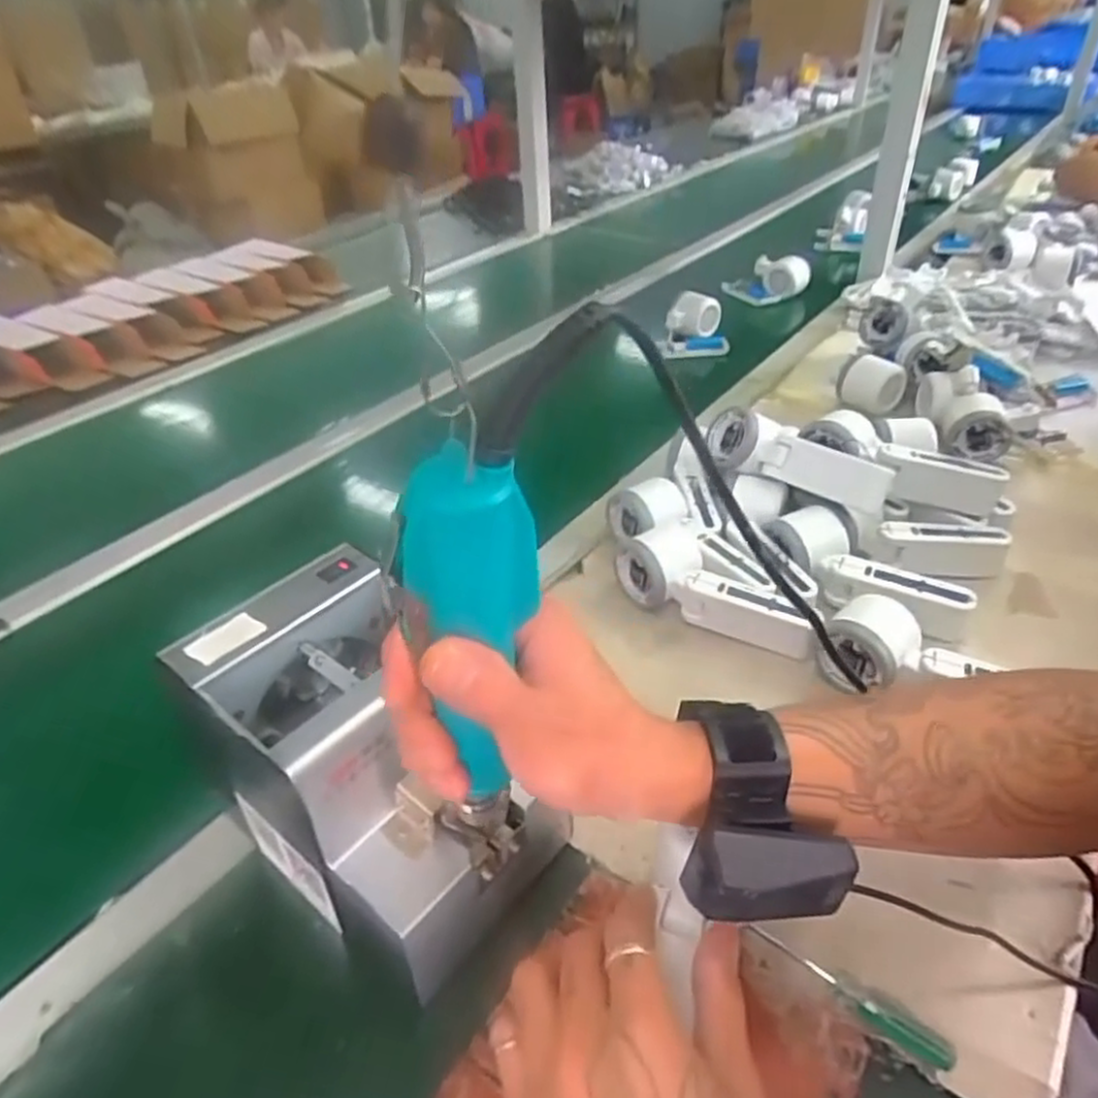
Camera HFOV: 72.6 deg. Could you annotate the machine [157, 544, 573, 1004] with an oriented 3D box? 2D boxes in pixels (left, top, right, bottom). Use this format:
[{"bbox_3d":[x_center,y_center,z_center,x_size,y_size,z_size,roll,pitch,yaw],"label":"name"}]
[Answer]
[{"bbox_3d":[-0.093,0.119,0.407,0.179,0.148,0.129,27,47,34],"label":"machine"}]

